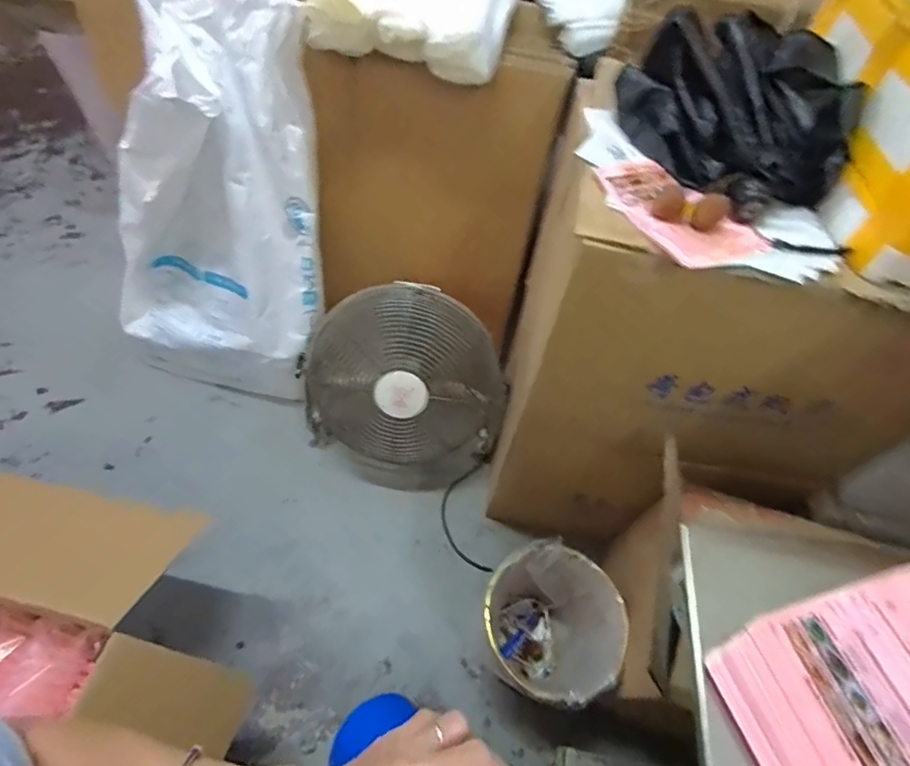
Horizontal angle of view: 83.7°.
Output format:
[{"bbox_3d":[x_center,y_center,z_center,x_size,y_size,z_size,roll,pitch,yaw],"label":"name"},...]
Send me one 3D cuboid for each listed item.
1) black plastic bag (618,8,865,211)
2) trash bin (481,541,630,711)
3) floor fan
[{"bbox_3d":[0.310,-0.289,0.545,0.164,0.115,0.223,-16,57,-16],"label":"black plastic bag"},{"bbox_3d":[0.147,0.432,0.889,0.211,0.273,0.226,3,54,-4],"label":"trash bin"},{"bbox_3d":[-0.113,0.030,1.068,0.433,0.435,0.234,6,54,-2],"label":"floor fan"}]

